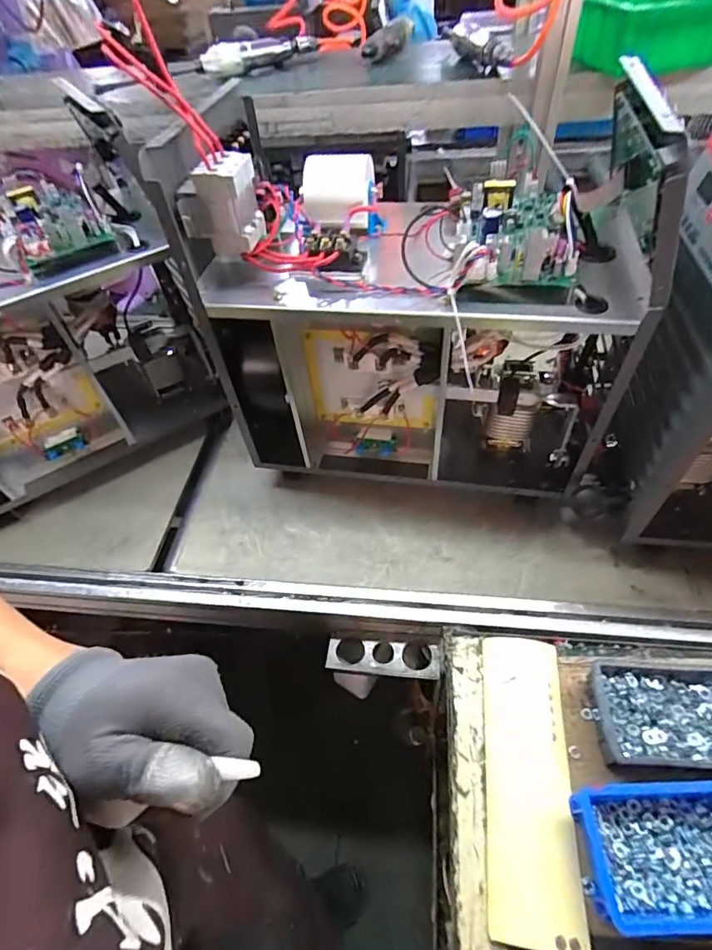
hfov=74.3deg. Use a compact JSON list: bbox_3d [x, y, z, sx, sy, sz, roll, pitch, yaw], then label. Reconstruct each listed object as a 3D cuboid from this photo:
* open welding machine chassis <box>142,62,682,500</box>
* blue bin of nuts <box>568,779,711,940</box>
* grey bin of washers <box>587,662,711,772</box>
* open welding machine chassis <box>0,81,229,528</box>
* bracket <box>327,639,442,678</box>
[{"bbox_3d":[0.076,-0.176,0.618,0.489,0.404,0.222,6,52,10],"label":"open welding machine chassis"},{"bbox_3d":[0.278,0.326,0.404,0.153,0.056,0.098,-4,51,3],"label":"blue bin of nuts"},{"bbox_3d":[0.313,0.245,0.470,0.149,0.054,0.098,0,52,6],"label":"grey bin of washers"},{"bbox_3d":[-0.484,-0.184,0.693,0.490,0.428,0.284,-26,54,-14],"label":"open welding machine chassis"},{"bbox_3d":[0.035,0.240,0.619,0.147,0.012,0.044,3,51,6],"label":"bracket"}]

